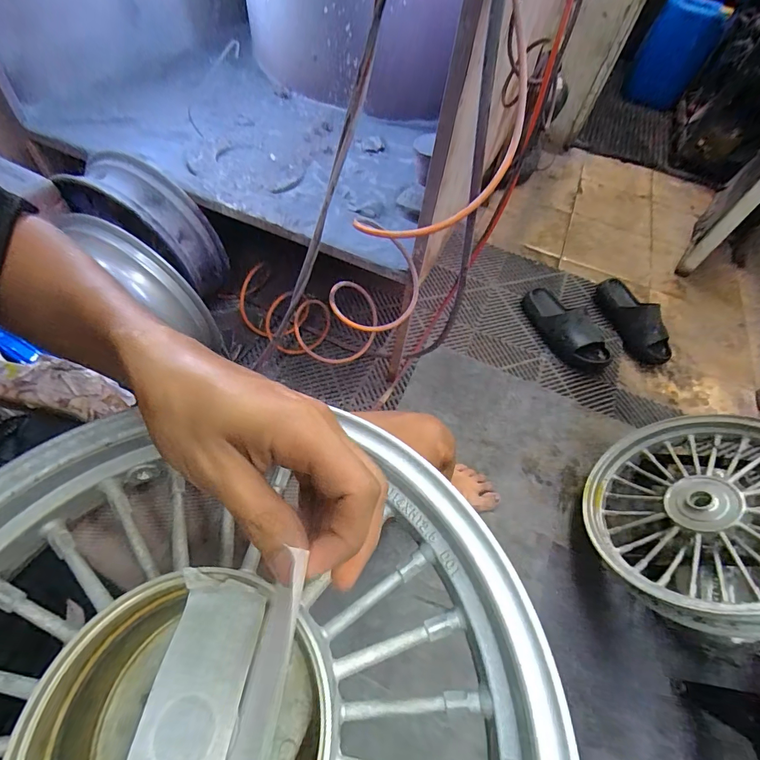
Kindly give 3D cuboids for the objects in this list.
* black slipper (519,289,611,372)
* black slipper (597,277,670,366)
[{"bbox_3d":[0.499,-0.149,1.103,0.119,0.075,0.304,-14,59,-14],"label":"black slipper"},{"bbox_3d":[0.708,-0.174,1.141,0.093,0.095,0.289,-19,60,-17],"label":"black slipper"}]

